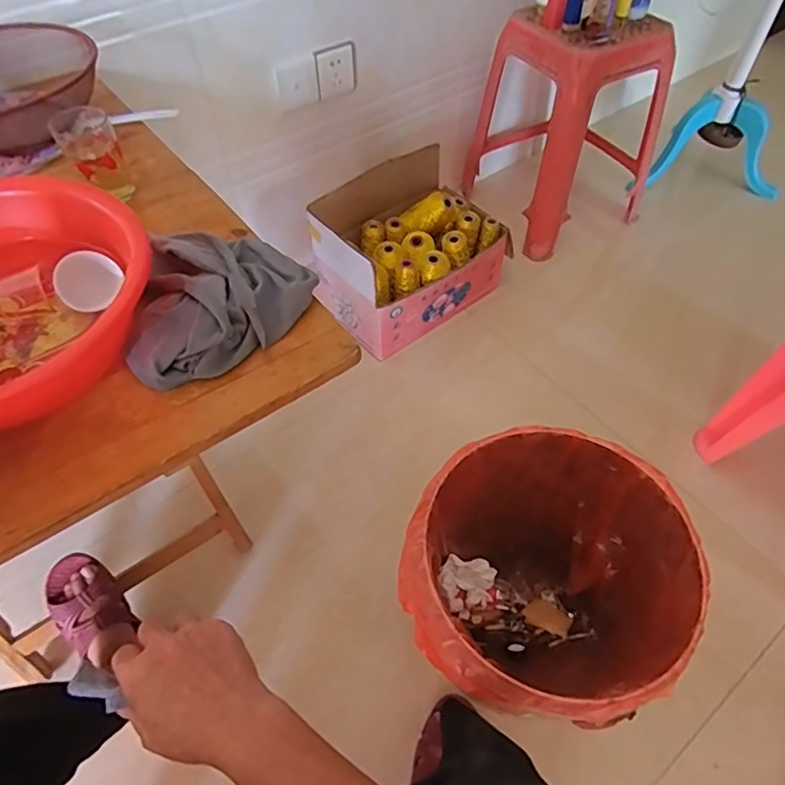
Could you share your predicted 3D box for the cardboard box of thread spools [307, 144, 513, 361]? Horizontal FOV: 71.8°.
[{"bbox_3d":[0.029,-0.307,1.186,0.390,0.260,0.253,-33,60,-21],"label":"cardboard box of thread spools"}]

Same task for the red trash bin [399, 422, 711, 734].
[{"bbox_3d":[0.185,0.272,0.743,0.323,0.326,0.314,-8,54,-4],"label":"red trash bin"}]

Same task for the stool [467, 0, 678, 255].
[{"bbox_3d":[0.403,-0.658,1.313,0.334,0.429,0.385,-25,57,-16],"label":"stool"}]

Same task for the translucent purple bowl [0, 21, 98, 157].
[{"bbox_3d":[-0.487,-0.376,0.688,0.239,0.090,0.188,-29,58,-18],"label":"translucent purple bowl"}]

